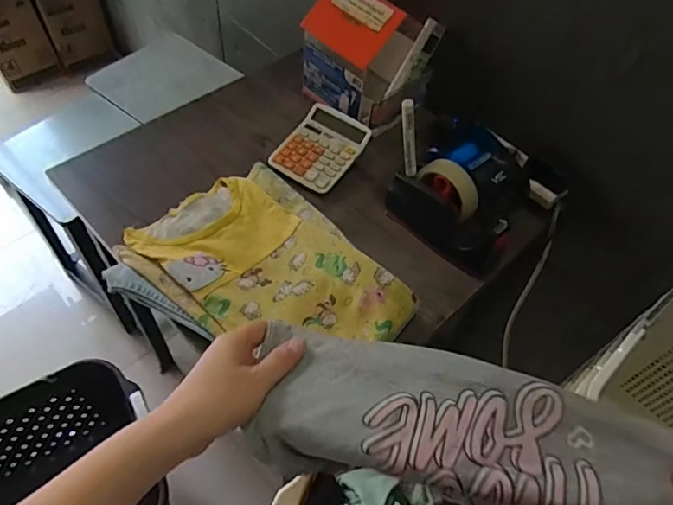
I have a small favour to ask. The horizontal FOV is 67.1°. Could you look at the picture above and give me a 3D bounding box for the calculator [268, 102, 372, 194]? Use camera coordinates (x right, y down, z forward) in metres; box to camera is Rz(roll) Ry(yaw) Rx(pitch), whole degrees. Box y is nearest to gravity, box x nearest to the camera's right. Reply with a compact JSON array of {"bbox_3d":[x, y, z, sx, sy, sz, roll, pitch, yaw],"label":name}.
[{"bbox_3d":[-0.025,-0.178,0.850,0.121,0.030,0.152,30,58,16],"label":"calculator"}]

